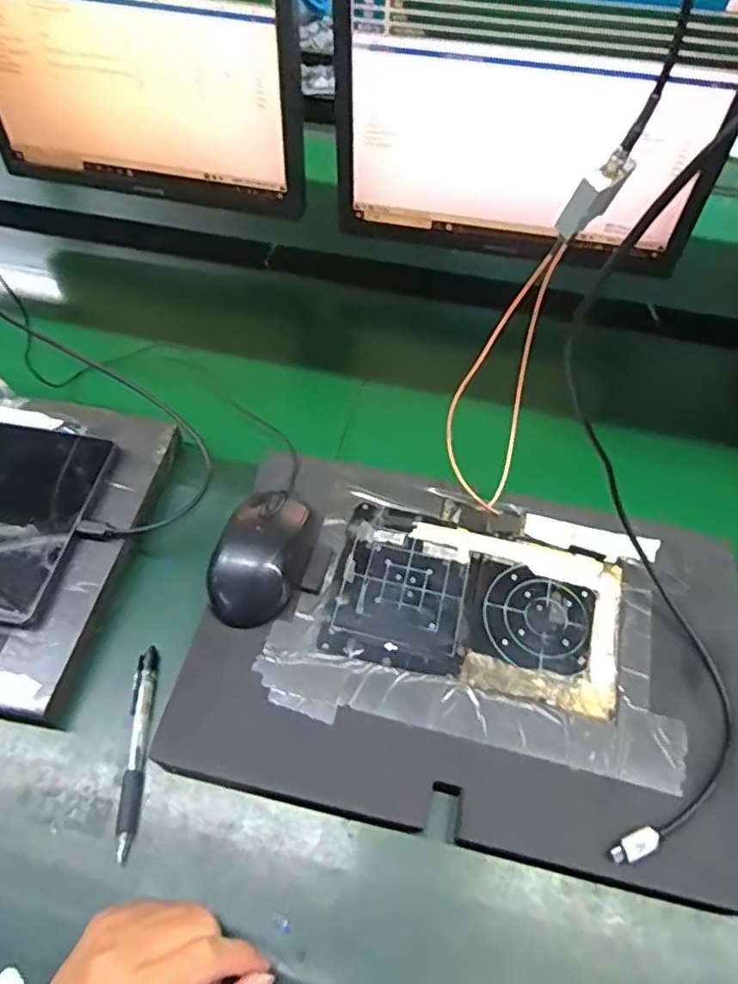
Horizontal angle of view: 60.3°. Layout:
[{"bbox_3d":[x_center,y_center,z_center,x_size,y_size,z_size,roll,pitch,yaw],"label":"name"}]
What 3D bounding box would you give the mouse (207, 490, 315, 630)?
[{"bbox_3d":[-0.081,0.046,0.478,0.062,0.034,0.104,15,56,9],"label":"mouse"}]

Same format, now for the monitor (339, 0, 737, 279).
[{"bbox_3d":[0.157,-0.361,0.621,0.364,0.266,0.054,11,55,6],"label":"monitor"}]

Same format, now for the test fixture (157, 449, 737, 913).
[{"bbox_3d":[0.077,0.111,0.468,0.377,0.026,0.257,12,56,6],"label":"test fixture"}]

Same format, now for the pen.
[{"bbox_3d":[-0.159,0.174,0.437,0.015,0.012,0.136,-2,56,-5],"label":"pen"}]

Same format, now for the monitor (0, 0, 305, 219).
[{"bbox_3d":[-0.254,-0.442,0.676,0.366,0.254,0.045,12,55,6],"label":"monitor"}]

